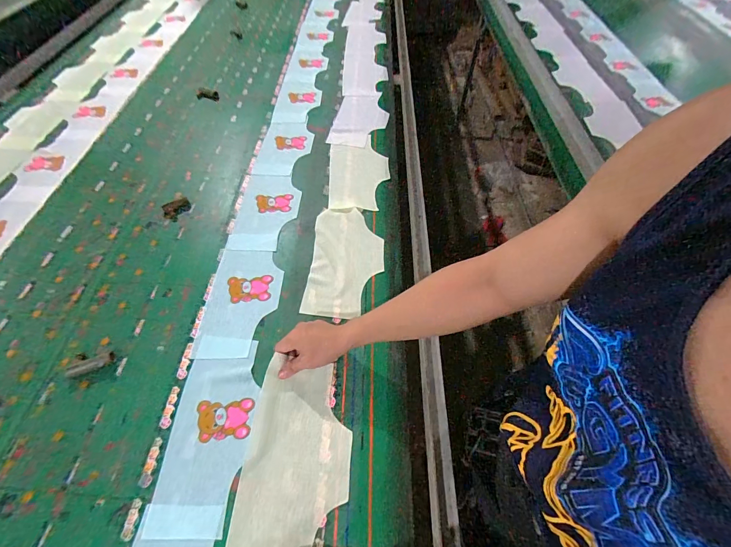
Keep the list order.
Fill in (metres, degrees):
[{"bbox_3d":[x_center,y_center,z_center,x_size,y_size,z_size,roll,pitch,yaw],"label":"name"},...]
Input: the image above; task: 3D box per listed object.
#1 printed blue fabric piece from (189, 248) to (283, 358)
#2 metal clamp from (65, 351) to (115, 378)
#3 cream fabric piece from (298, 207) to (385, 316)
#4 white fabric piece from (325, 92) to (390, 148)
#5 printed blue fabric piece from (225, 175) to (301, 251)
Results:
[{"bbox_3d":[-0.238,0.050,0.660,0.138,0.007,0.237,-1,55,0],"label":"printed blue fabric piece"},{"bbox_3d":[-0.462,0.148,0.572,0.065,0.017,0.036,-18,58,-14],"label":"metal clamp"},{"bbox_3d":[-0.039,-0.031,0.714,0.149,0.009,0.264,4,56,0],"label":"cream fabric piece"},{"bbox_3d":[-0.014,-0.461,1.008,0.151,0.013,0.252,10,56,4],"label":"white fabric piece"},{"bbox_3d":[-0.228,-0.148,0.796,0.134,0.009,0.233,5,57,0],"label":"printed blue fabric piece"}]

